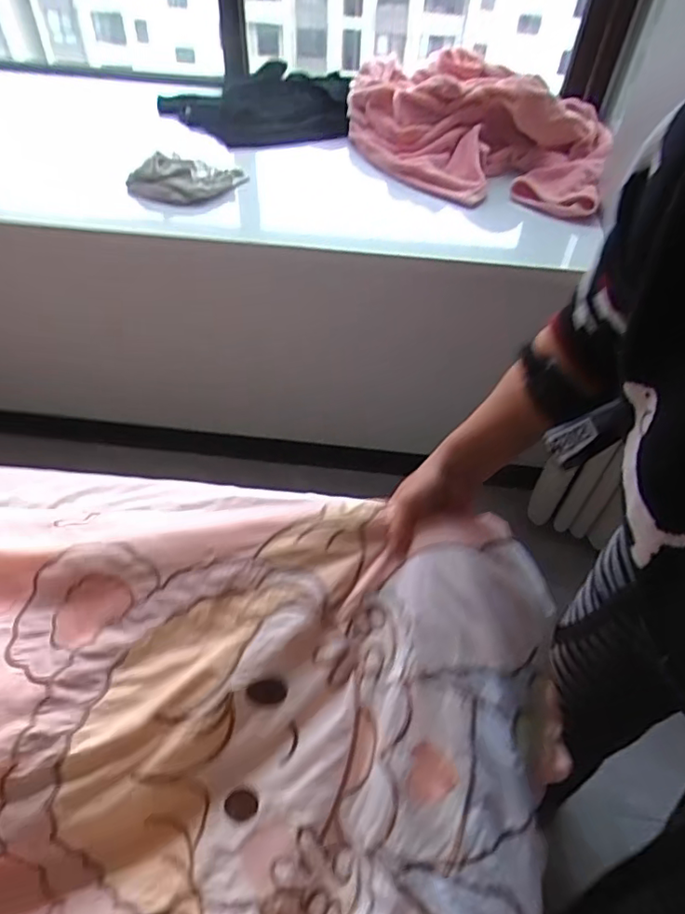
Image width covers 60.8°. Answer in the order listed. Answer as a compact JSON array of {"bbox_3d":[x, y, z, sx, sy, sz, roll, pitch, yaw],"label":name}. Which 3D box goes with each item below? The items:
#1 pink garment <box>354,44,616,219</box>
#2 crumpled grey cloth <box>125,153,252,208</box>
[{"bbox_3d":[0.235,-0.607,1.085,0.256,0.140,0.545,-35,60,-28],"label":"pink garment"},{"bbox_3d":[-0.267,-0.488,1.014,0.207,0.066,0.057,-17,53,-16],"label":"crumpled grey cloth"}]

